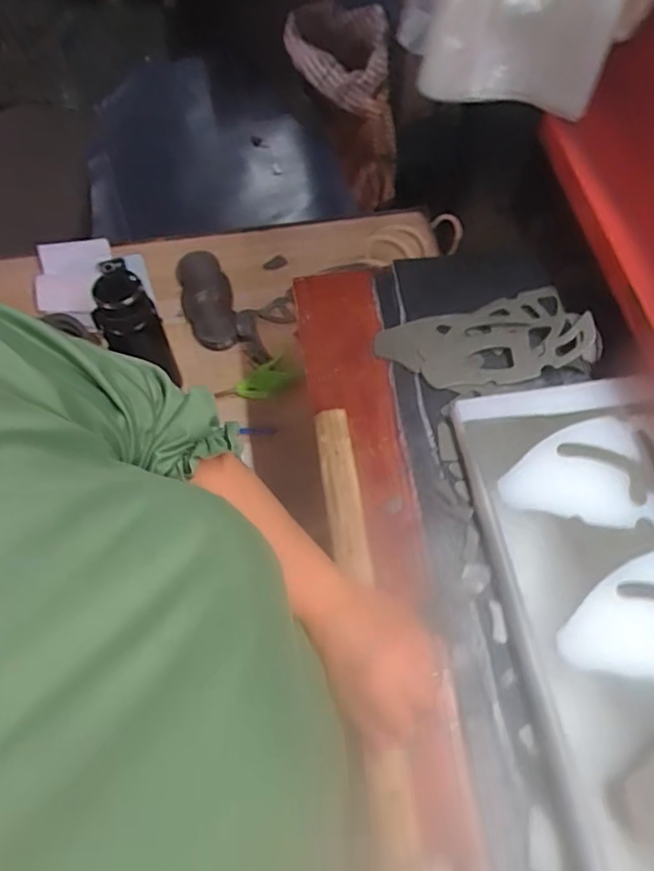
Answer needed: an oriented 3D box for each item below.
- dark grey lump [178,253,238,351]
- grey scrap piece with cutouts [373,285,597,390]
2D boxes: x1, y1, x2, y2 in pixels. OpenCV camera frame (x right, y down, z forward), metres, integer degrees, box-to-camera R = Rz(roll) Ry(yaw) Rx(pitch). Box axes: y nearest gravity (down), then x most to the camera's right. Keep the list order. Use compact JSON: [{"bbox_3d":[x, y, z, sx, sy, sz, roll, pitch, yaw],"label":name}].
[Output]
[{"bbox_3d":[-0.197,-0.222,0.995,0.084,0.036,0.201,-18,63,-9],"label":"dark grey lump"},{"bbox_3d":[0.162,-0.102,0.622,0.203,0.040,0.106,-14,63,-7],"label":"grey scrap piece with cutouts"}]

